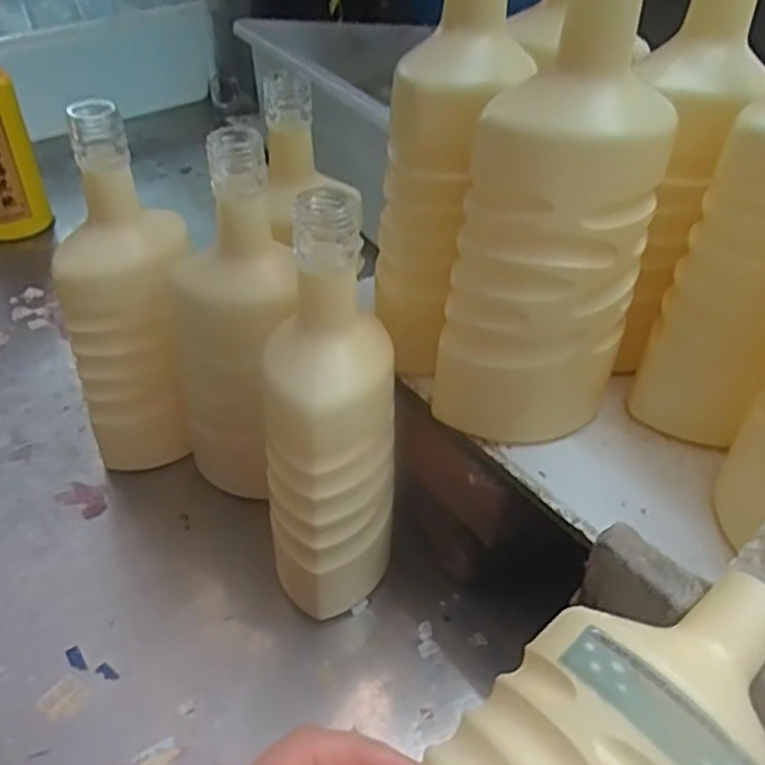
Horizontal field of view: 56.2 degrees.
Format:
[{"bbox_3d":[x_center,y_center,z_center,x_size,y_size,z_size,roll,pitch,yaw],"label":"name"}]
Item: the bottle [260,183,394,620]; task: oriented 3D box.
[{"bbox_3d":[-0.030,0.028,0.401,0.073,0.252,0.096,3,40,2],"label":"bottle"}]

